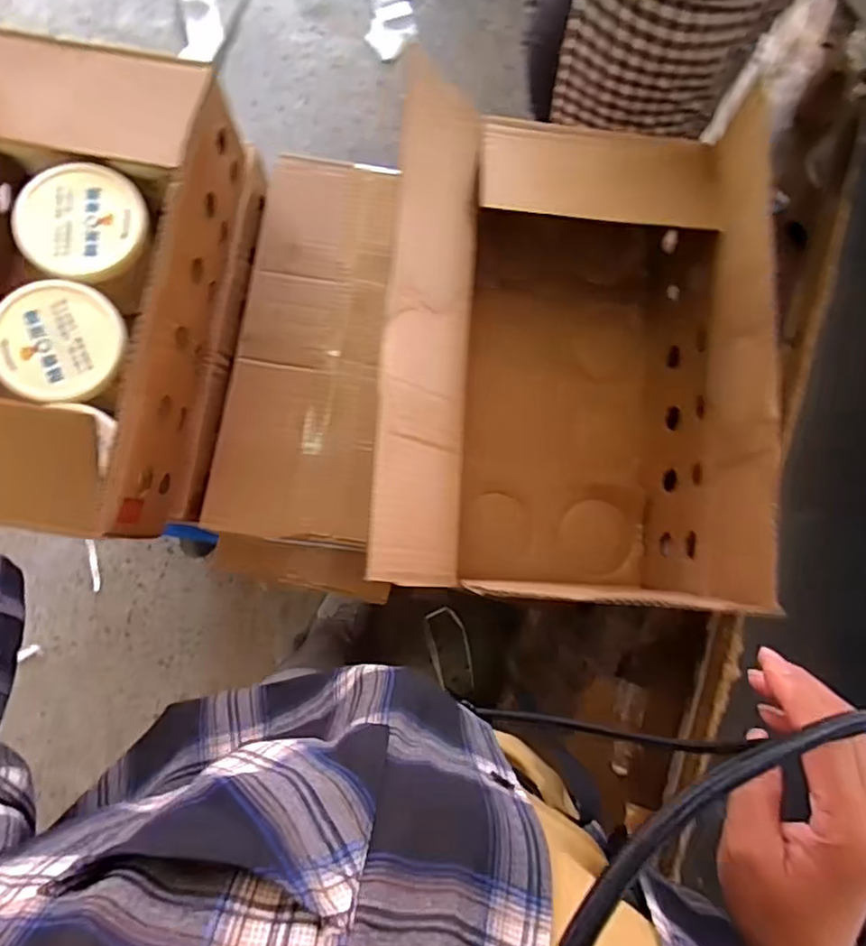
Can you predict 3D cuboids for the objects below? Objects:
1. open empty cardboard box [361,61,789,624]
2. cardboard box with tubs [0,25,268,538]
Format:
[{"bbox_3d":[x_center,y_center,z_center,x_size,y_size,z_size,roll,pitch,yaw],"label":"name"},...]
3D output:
[{"bbox_3d":[0.129,-0.116,0.664,0.341,0.291,0.459,5,81,-3],"label":"open empty cardboard box"},{"bbox_3d":[-0.378,-0.196,0.632,0.289,0.286,0.471,11,81,-2],"label":"cardboard box with tubs"}]

